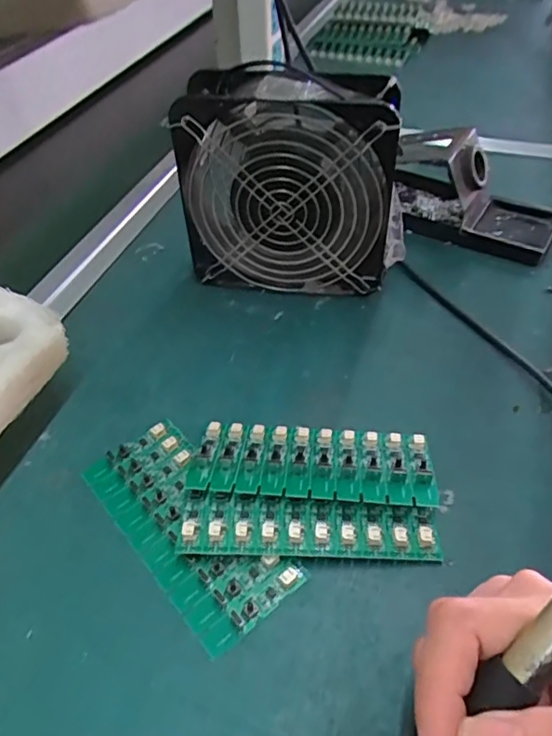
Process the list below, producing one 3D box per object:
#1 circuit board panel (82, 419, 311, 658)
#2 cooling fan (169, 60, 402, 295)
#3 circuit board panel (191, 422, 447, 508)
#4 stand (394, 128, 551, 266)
[{"bbox_3d":[-0.050,0.084,0.314,0.062,0.009,0.135,-32,53,-26],"label":"circuit board panel"},{"bbox_3d":[0.012,-0.132,0.423,0.157,0.157,0.057,8,47,9],"label":"cooling fan"},{"bbox_3d":[0.022,0.055,0.333,0.138,0.017,0.057,4,46,5],"label":"circuit board panel"},{"bbox_3d":[0.171,-0.163,0.509,0.173,0.074,0.089,31,54,27],"label":"stand"}]

